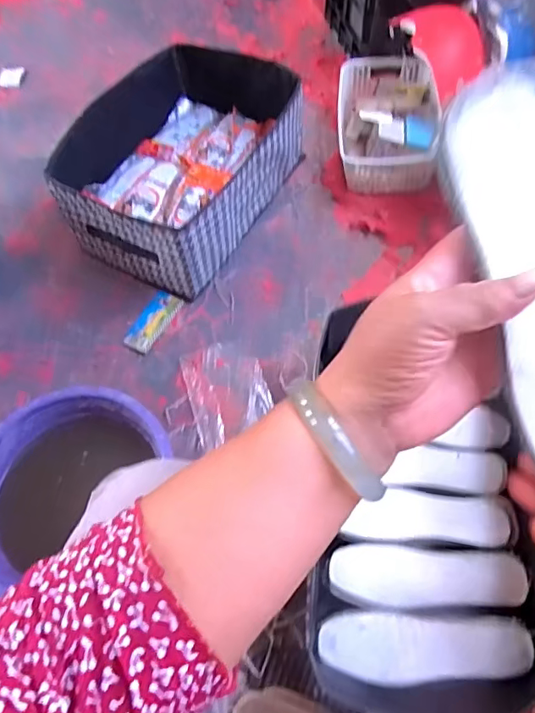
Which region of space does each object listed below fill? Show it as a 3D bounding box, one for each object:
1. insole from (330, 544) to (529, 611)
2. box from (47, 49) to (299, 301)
[{"bbox_3d":[0.191,0.267,0.644,0.219,0.036,0.068,1,63,4],"label":"insole"},{"bbox_3d":[-0.155,-0.371,1.002,0.331,0.155,0.445,24,67,15],"label":"box"}]

